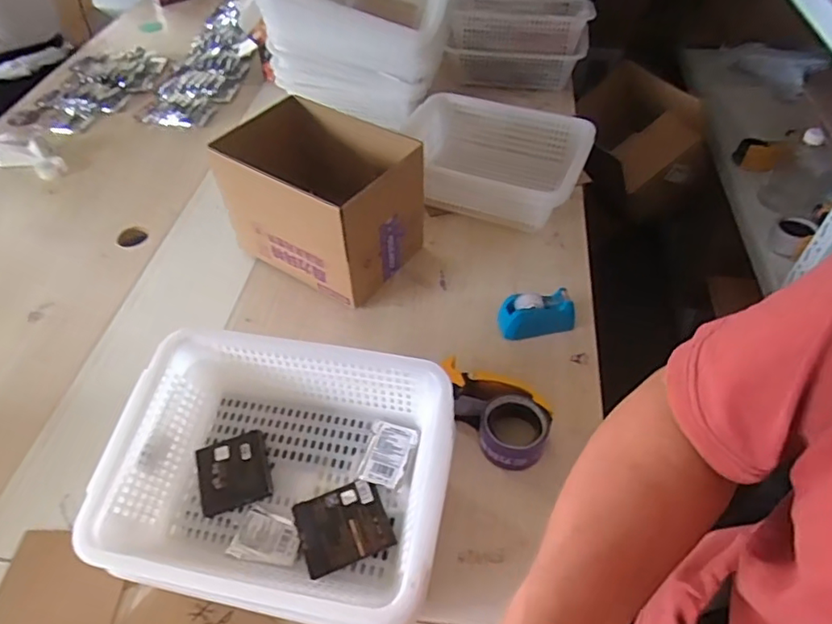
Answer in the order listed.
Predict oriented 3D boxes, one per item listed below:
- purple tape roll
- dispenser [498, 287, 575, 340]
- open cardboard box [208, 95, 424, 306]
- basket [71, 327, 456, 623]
[{"bbox_3d":[0.131,0.167,0.772,0.088,0.061,0.089,-1,48,1],"label":"purple tape roll"},{"bbox_3d":[0.193,0.003,0.907,0.119,0.059,0.062,-3,48,-1],"label":"dispenser"},{"bbox_3d":[-0.157,-0.189,0.976,0.282,0.226,0.213,24,53,21],"label":"open cardboard box"},{"bbox_3d":[-0.148,0.178,0.624,0.349,0.134,0.255,8,49,9],"label":"basket"}]

